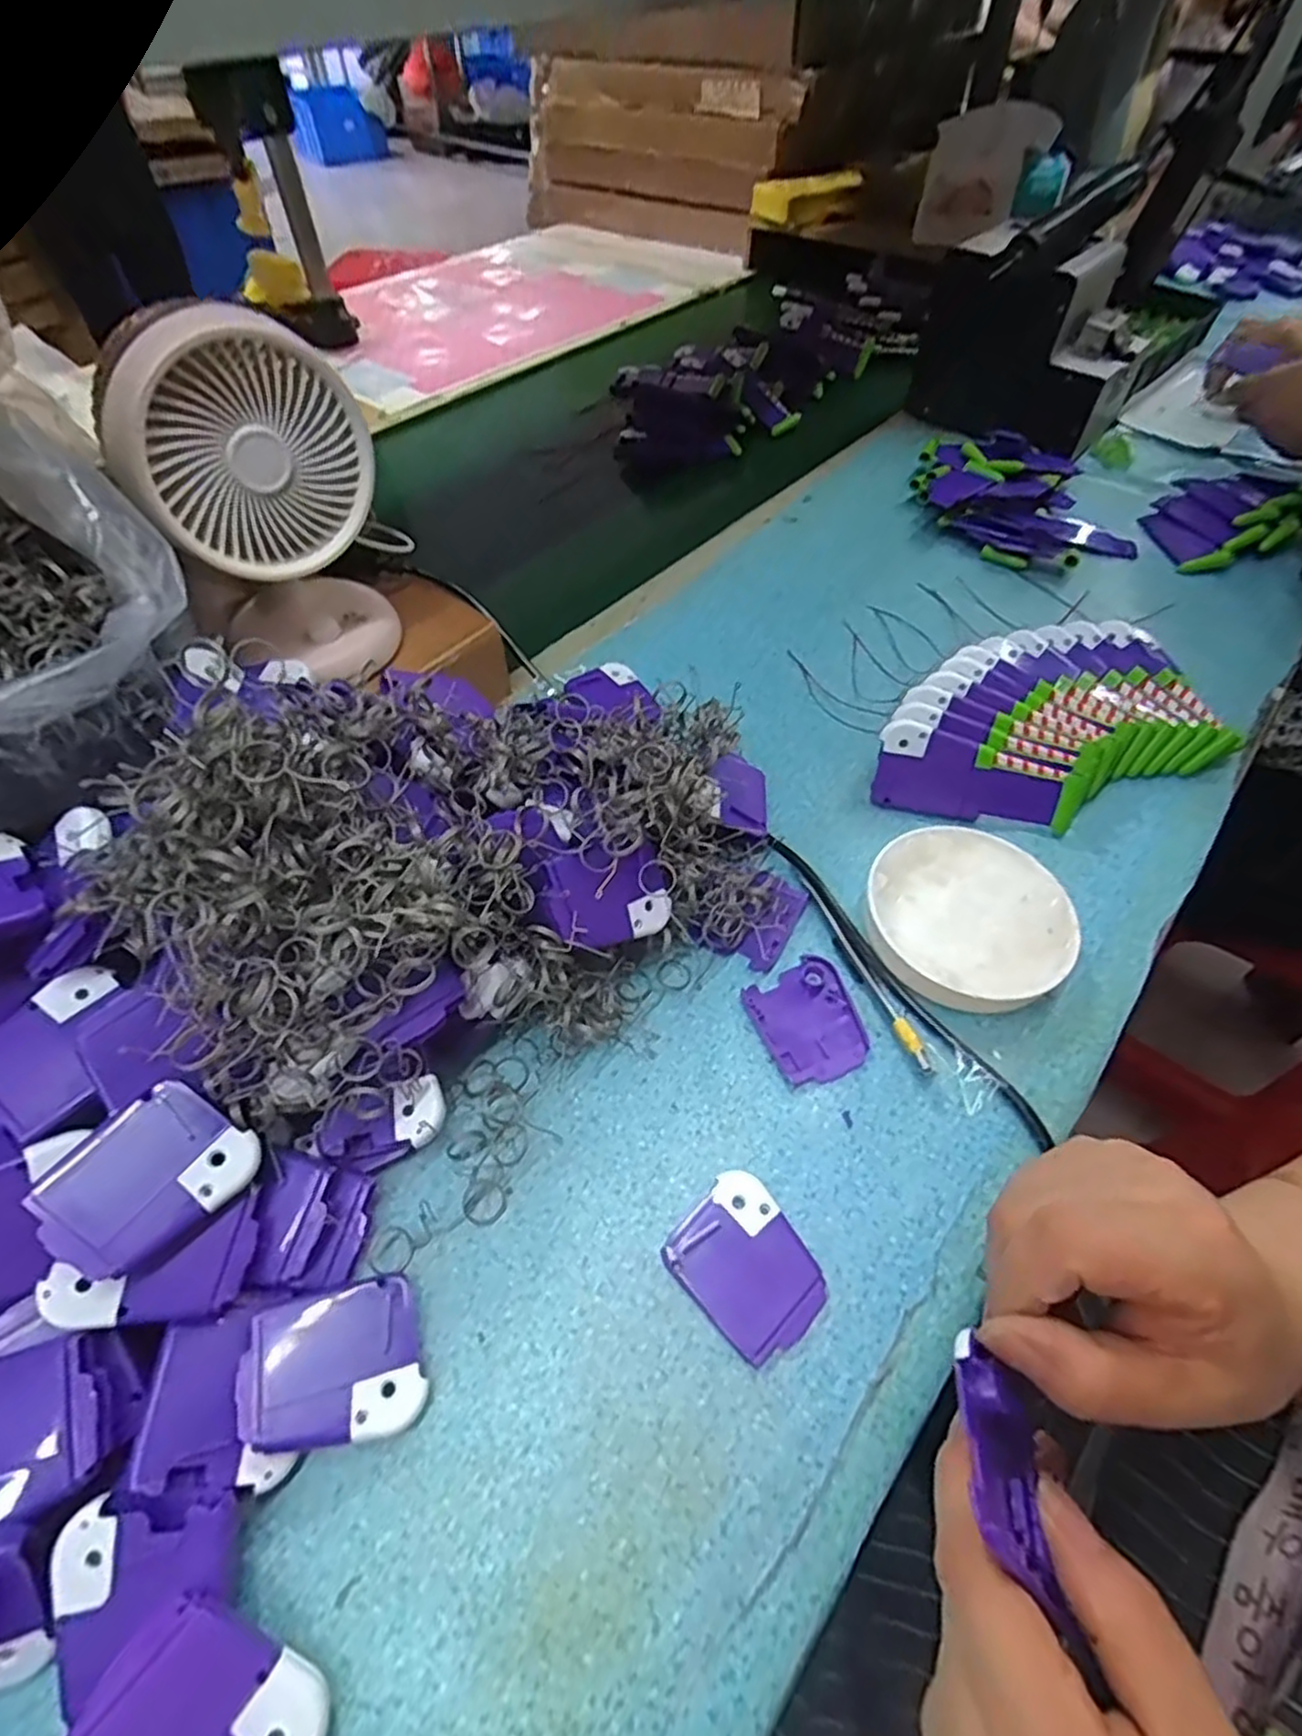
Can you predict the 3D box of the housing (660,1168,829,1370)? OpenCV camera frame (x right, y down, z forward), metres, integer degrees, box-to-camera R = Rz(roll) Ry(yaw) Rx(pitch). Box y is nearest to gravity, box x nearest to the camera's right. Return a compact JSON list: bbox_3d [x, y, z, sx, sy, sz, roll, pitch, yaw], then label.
[{"bbox_3d":[0.041,0.166,0.306,0.052,0.008,0.062,-39,62,-25],"label":"housing"}]

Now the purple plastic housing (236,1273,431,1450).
[{"bbox_3d":[-0.120,0.188,0.275,0.060,0.016,0.051,-1,54,-26],"label":"purple plastic housing"}]

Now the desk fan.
[{"bbox_3d":[-0.199,-0.191,0.383,0.114,0.170,0.101,-21,56,-15],"label":"desk fan"}]

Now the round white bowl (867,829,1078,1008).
[{"bbox_3d":[0.169,0.026,0.390,0.104,0.029,0.104,0,53,0],"label":"round white bowl"}]

